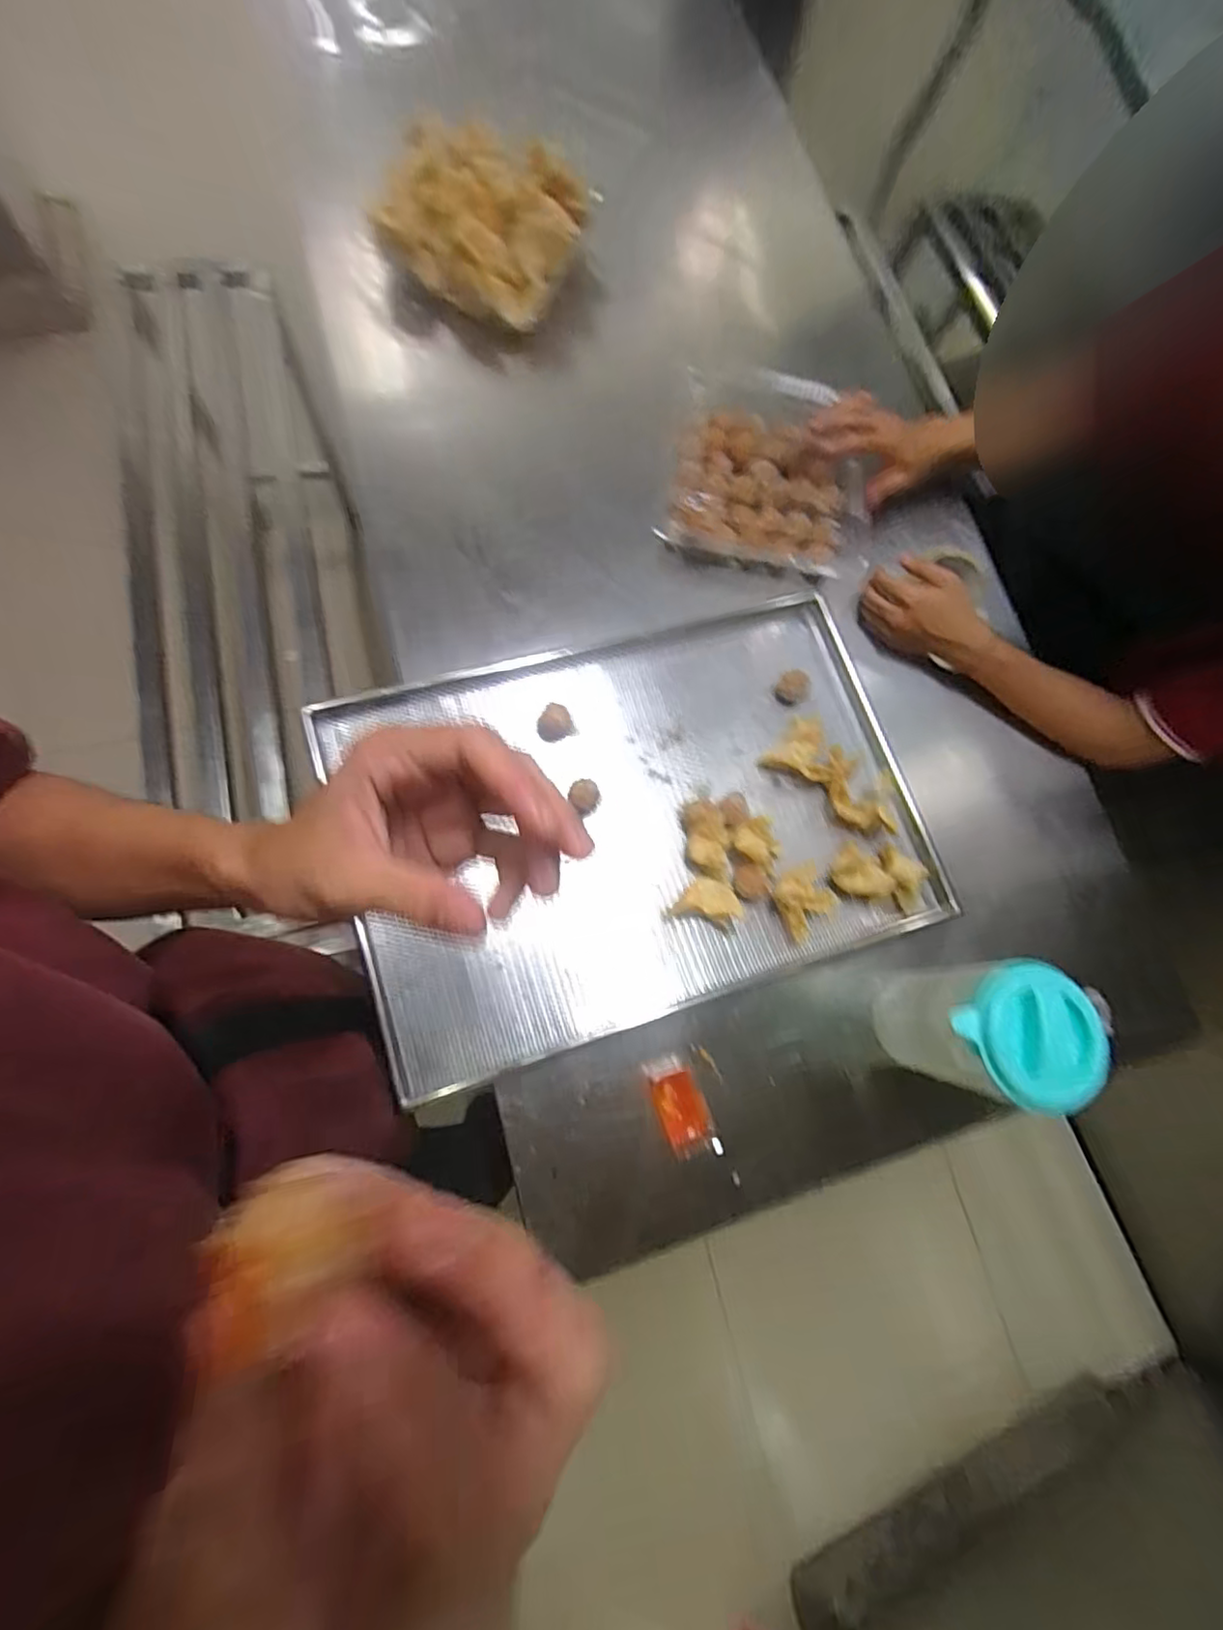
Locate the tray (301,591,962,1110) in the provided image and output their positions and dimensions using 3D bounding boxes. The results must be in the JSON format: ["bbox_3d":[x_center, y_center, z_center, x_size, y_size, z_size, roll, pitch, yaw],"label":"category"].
[{"bbox_3d":[0.029,0.001,0.686,0.597,0.046,0.410,-16,77,-10],"label":"tray"}]

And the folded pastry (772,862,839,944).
[{"bbox_3d":[0.205,0.090,0.665,0.064,0.025,0.063,-33,80,-8],"label":"folded pastry"}]

